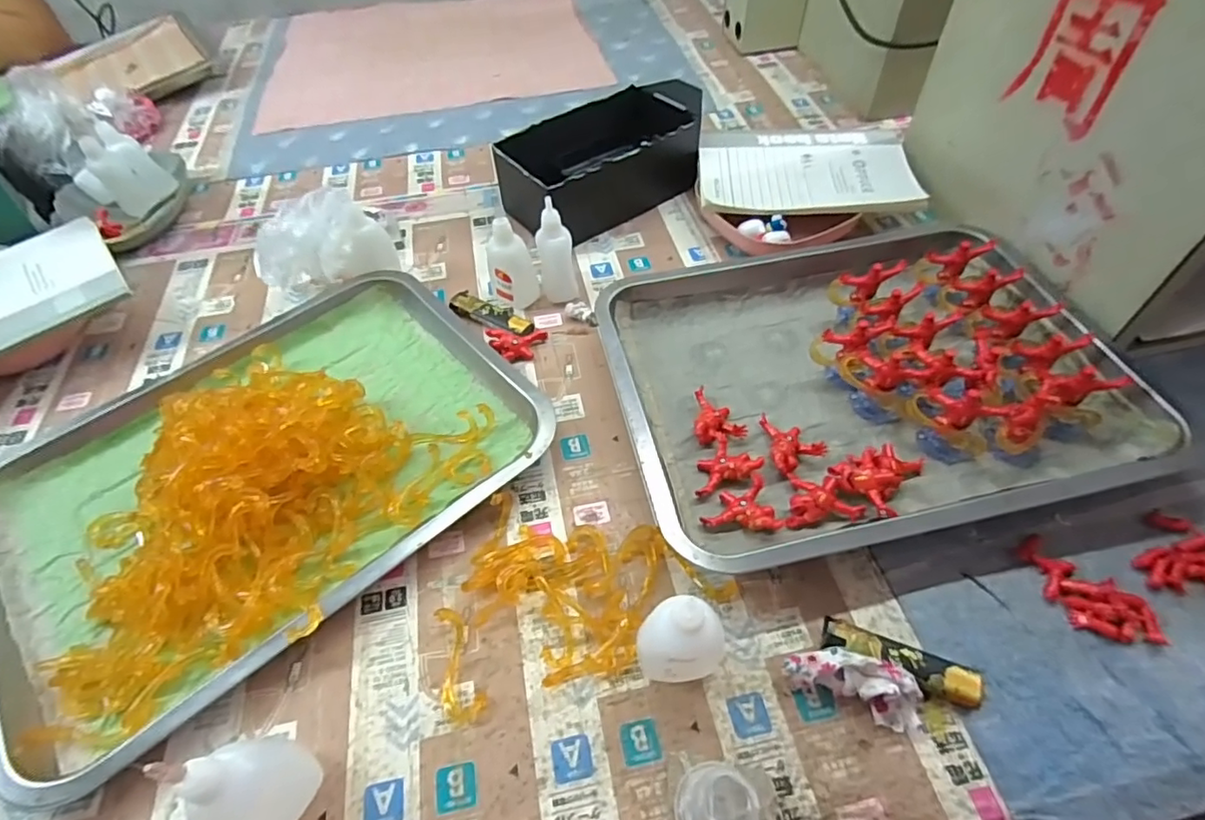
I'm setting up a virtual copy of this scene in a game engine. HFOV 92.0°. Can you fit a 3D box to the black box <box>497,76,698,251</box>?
[{"bbox_3d":[0.006,-0.242,0.571,0.197,0.077,0.102,-30,57,-19],"label":"black box"}]

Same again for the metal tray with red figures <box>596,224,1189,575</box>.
[{"bbox_3d":[0.181,-0.028,0.420,0.342,0.045,0.257,-12,53,-6],"label":"metal tray with red figures"}]

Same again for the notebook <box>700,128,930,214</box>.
[{"bbox_3d":[0.197,-0.230,0.557,0.202,0.009,0.117,-2,56,3],"label":"notebook"}]

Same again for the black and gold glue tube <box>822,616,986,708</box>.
[{"bbox_3d":[0.161,0.137,0.315,0.080,0.014,0.020,19,56,17],"label":"black and gold glue tube"}]

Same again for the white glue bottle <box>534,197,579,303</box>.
[{"bbox_3d":[-0.038,-0.128,0.485,0.028,0.084,0.029,-2,52,2],"label":"white glue bottle"}]

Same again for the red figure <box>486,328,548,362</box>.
[{"bbox_3d":[-0.068,-0.052,0.470,0.046,0.013,0.031,-5,52,0],"label":"red figure"}]

